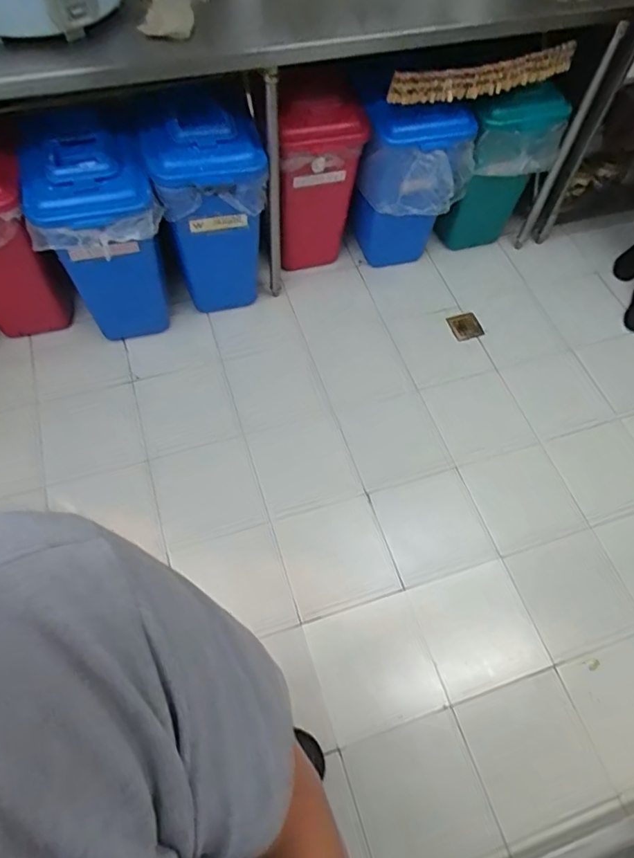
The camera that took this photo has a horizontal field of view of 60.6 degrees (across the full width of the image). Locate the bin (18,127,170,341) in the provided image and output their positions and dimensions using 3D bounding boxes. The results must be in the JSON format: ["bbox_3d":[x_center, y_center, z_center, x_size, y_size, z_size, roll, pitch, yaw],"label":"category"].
[{"bbox_3d":[-0.604,-0.512,1.600,0.320,0.630,0.261,-25,65,-15],"label":"bin"}]

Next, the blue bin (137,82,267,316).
[{"bbox_3d":[-0.324,-0.682,1.693,0.324,0.681,0.298,-12,62,-9],"label":"blue bin"}]

